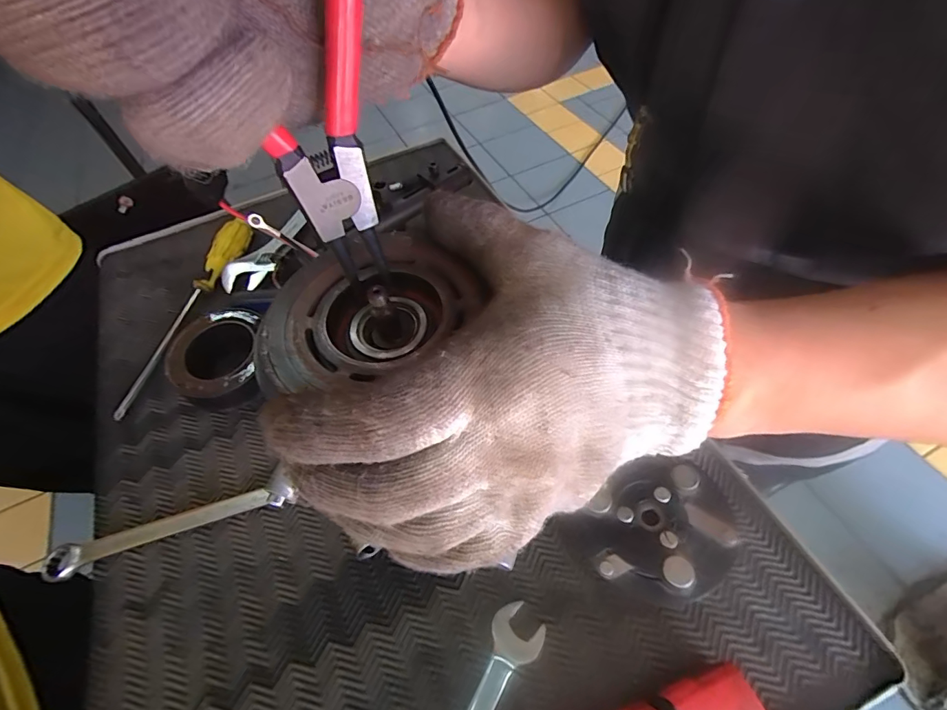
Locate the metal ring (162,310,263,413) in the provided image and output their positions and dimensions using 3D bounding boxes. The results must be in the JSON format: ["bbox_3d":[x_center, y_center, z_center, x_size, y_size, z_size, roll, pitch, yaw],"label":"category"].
[{"bbox_3d":[-0.239,0.007,0.414,0.085,0.039,0.091,-8,55,0],"label":"metal ring"}]

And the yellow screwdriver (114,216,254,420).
[{"bbox_3d":[-0.300,-0.052,0.462,0.026,0.025,0.243,9,56,12],"label":"yellow screwdriver"}]

